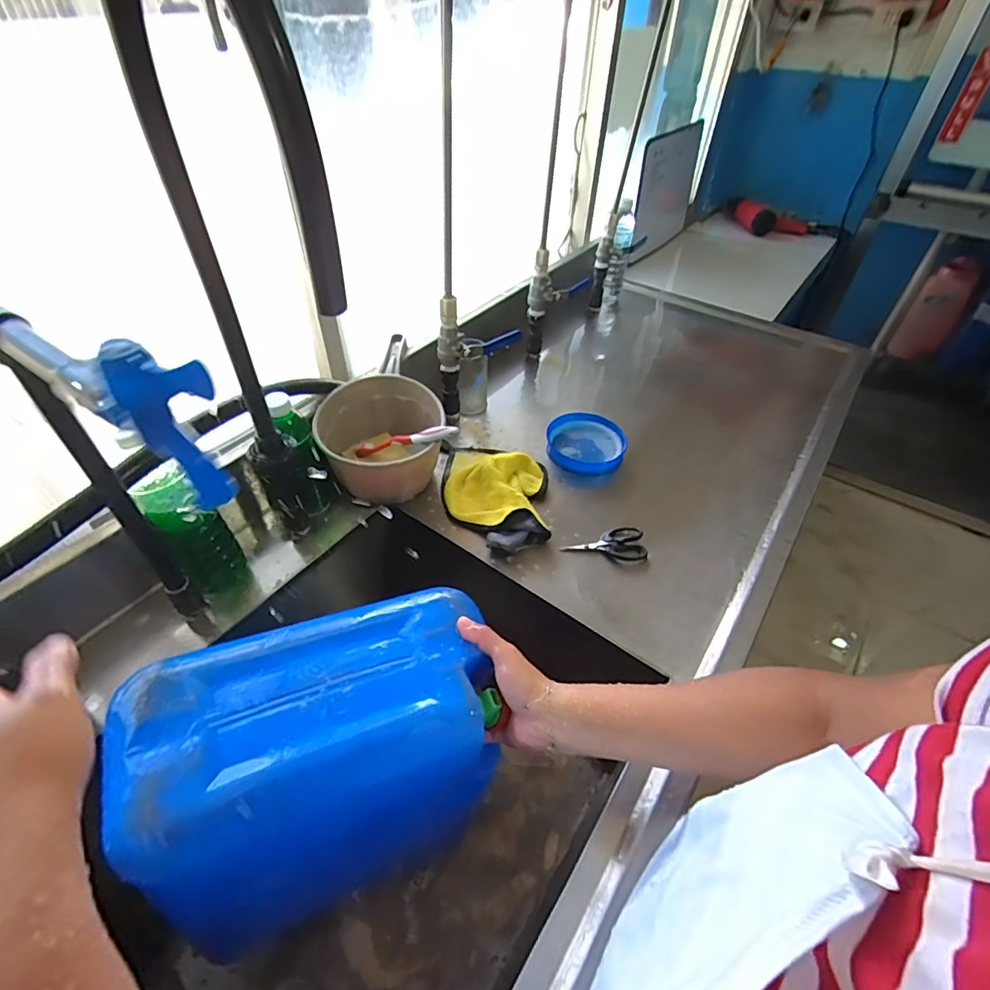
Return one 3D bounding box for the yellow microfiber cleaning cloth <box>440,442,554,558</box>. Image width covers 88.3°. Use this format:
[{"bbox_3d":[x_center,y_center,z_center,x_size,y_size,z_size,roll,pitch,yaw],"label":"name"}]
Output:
[{"bbox_3d":[-0.002,-0.005,0.710,0.149,0.046,0.203,2,45,1],"label":"yellow microfiber cleaning cloth"}]

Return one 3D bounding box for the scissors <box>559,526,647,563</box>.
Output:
[{"bbox_3d":[0.142,0.063,0.670,0.109,0.009,0.054,0,45,-1],"label":"scissors"}]

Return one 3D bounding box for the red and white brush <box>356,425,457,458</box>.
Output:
[{"bbox_3d":[-0.120,-0.071,0.673,0.172,0.017,0.016,-8,36,34],"label":"red and white brush"}]

